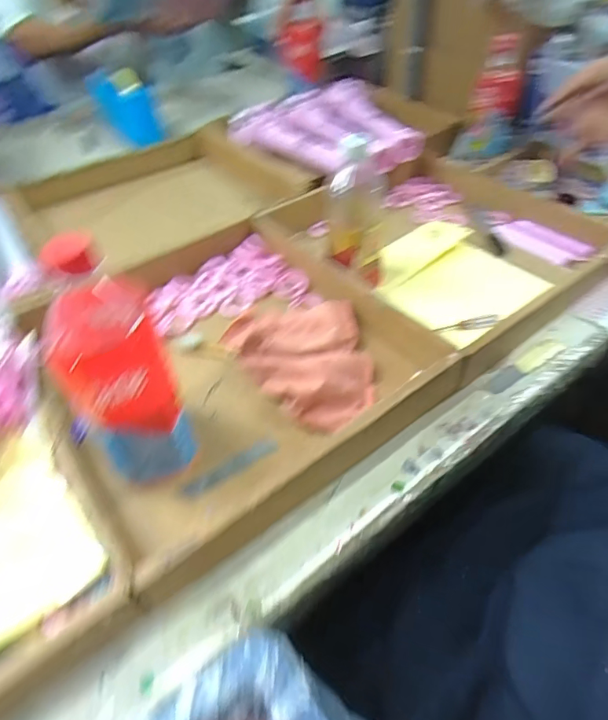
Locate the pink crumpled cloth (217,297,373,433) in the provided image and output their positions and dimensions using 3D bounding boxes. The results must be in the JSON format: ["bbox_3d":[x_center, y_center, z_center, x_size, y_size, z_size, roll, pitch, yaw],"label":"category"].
[{"bbox_3d":[0.006,-0.013,0.512,0.139,0.036,0.201,-31,53,-25],"label":"pink crumpled cloth"}]

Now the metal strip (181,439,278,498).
[{"bbox_3d":[-0.069,0.100,0.435,0.093,0.005,0.020,-24,45,-17],"label":"metal strip"}]

